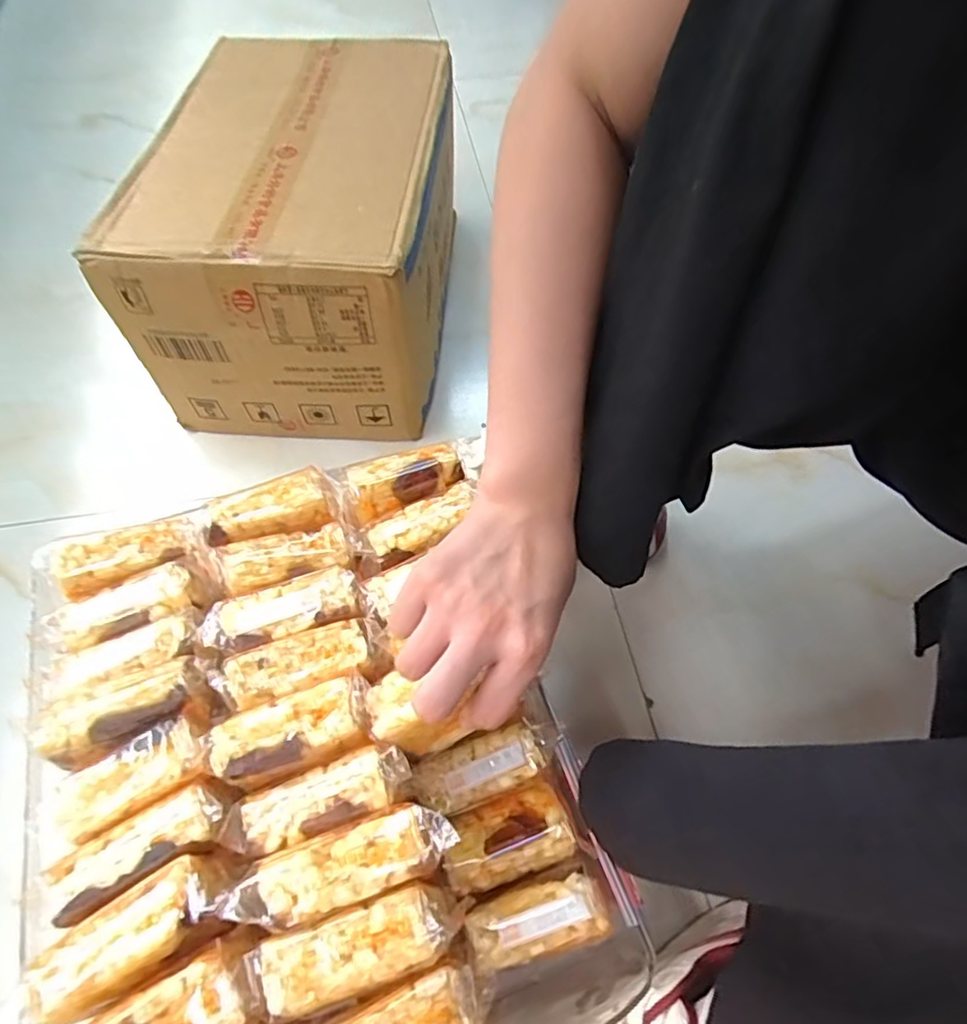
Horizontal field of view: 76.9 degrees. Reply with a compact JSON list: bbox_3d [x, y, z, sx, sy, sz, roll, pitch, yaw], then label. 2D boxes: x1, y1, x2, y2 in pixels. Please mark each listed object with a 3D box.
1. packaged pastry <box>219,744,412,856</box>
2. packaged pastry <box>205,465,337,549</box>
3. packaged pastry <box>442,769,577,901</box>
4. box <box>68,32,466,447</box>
[{"bbox_3d":[-0.084,0.144,0.307,0.094,0.022,0.031,-17,60,-11],"label":"packaged pastry"},{"bbox_3d":[-0.137,-0.002,0.391,0.078,0.019,0.034,-19,61,-12],"label":"packaged pastry"},{"bbox_3d":[0.013,0.185,0.348,0.073,0.022,0.044,-17,60,-11],"label":"packaged pastry"},{"bbox_3d":[-0.176,-0.293,0.634,0.270,0.195,0.386,3,59,1],"label":"box"}]

